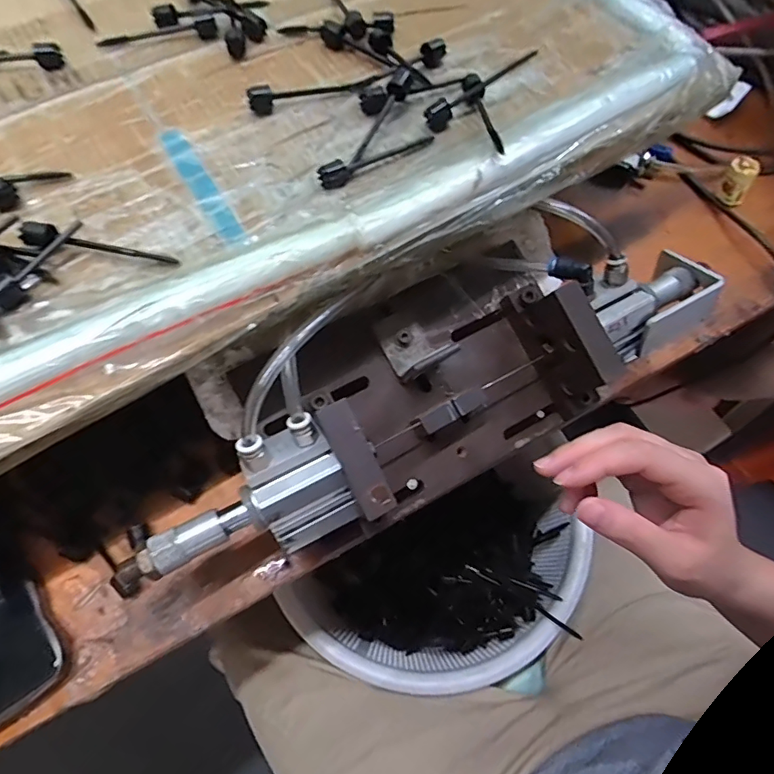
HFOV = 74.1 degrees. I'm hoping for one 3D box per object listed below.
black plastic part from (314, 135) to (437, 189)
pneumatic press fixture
[{"bbox_3d":[-0.005,-0.153,0.336,0.086,0.015,0.016,-35,68,-18],"label":"black plastic part"},{"bbox_3d":[0.035,-0.004,0.369,0.434,0.111,0.131,-27,69,-15],"label":"pneumatic press fixture"}]

